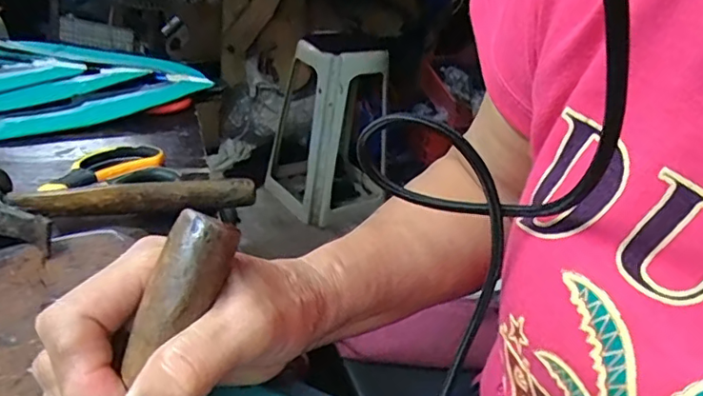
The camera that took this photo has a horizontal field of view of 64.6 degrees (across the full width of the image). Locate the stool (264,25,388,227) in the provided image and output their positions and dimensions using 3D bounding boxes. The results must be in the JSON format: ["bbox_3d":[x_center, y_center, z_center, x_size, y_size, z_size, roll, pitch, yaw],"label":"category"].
[{"bbox_3d":[-0.081,-0.253,1.948,0.329,0.587,0.364,-15,37,-37],"label":"stool"}]

